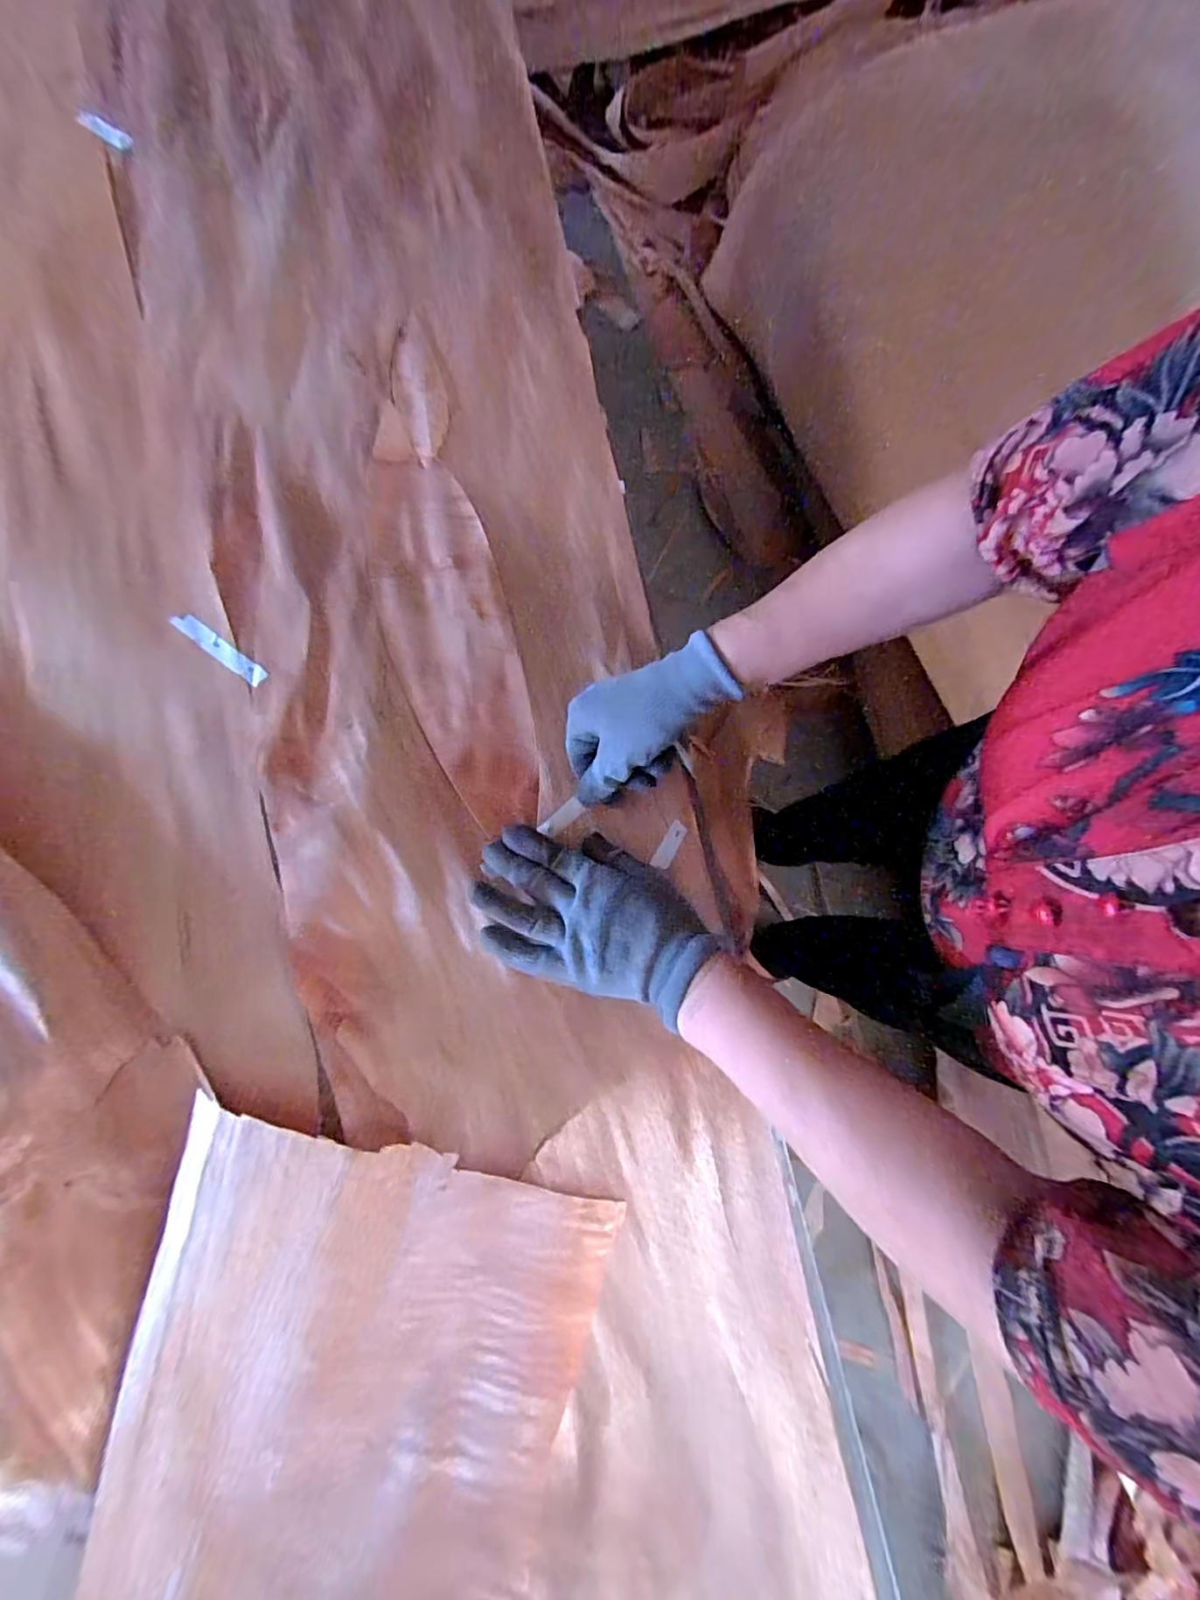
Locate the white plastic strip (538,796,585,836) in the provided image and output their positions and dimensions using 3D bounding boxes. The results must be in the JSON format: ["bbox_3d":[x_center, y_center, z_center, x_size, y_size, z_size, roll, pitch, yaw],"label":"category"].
[{"bbox_3d":[-0.028,0.013,0.391,0.034,0.004,0.013,-40,88,-12],"label":"white plastic strip"}]

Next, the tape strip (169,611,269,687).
[{"bbox_3d":[-0.270,-0.108,0.378,0.077,0.004,0.015,35,80,5],"label":"tape strip"}]

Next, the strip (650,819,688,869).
[{"bbox_3d":[0.055,0.035,0.415,0.013,0.004,0.039,28,79,12],"label":"strip"}]

